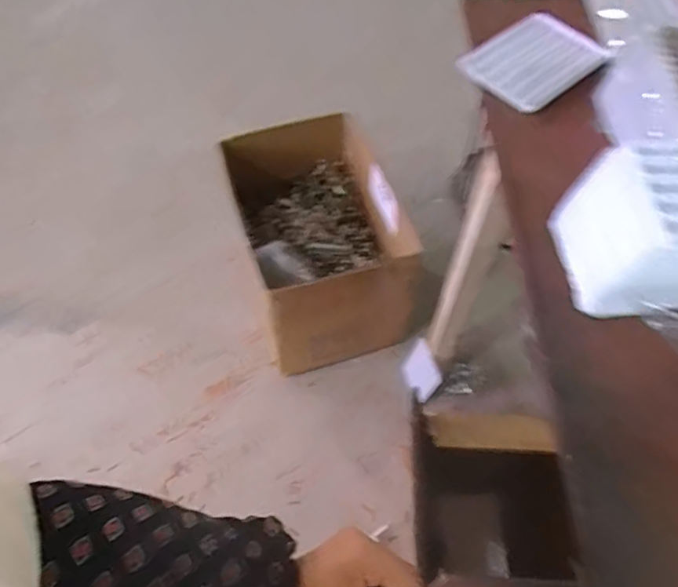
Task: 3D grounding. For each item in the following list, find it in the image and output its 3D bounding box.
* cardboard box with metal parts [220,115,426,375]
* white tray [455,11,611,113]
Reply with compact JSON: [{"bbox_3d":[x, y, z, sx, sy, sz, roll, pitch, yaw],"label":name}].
[{"bbox_3d":[-0.030,-0.108,1.191,0.306,0.290,0.407,-17,59,-10],"label":"cardboard box with metal parts"},{"bbox_3d":[0.200,-0.239,0.594,0.130,0.014,0.099,-35,64,-19],"label":"white tray"}]

